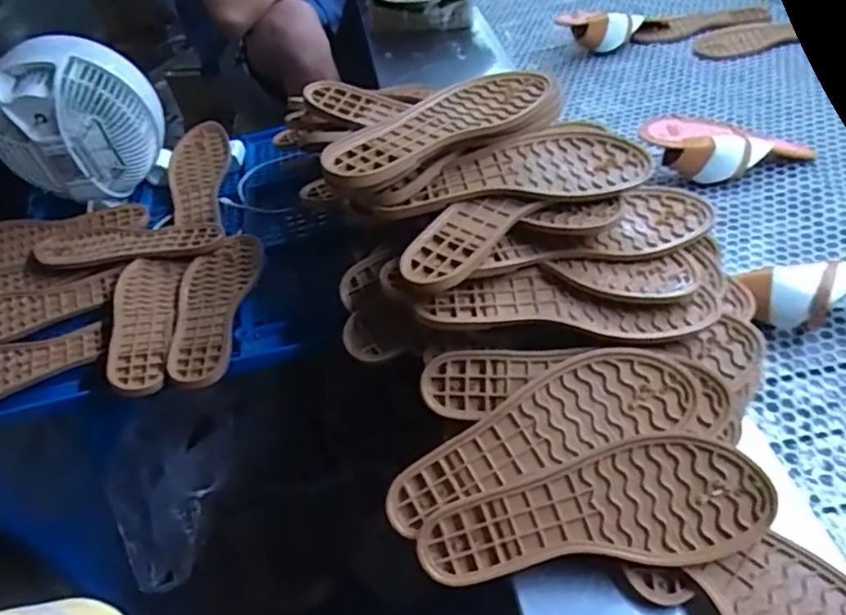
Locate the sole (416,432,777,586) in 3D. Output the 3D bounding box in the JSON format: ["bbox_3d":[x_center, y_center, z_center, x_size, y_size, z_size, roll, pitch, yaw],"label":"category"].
[{"bbox_3d":[0.119,0.148,0.473,0.249,0.016,0.084,-10,77,10],"label":"sole"}]

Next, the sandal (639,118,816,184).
[{"bbox_3d":[0.377,-0.203,0.815,0.232,0.058,0.084,1,45,-10],"label":"sandal"}]

